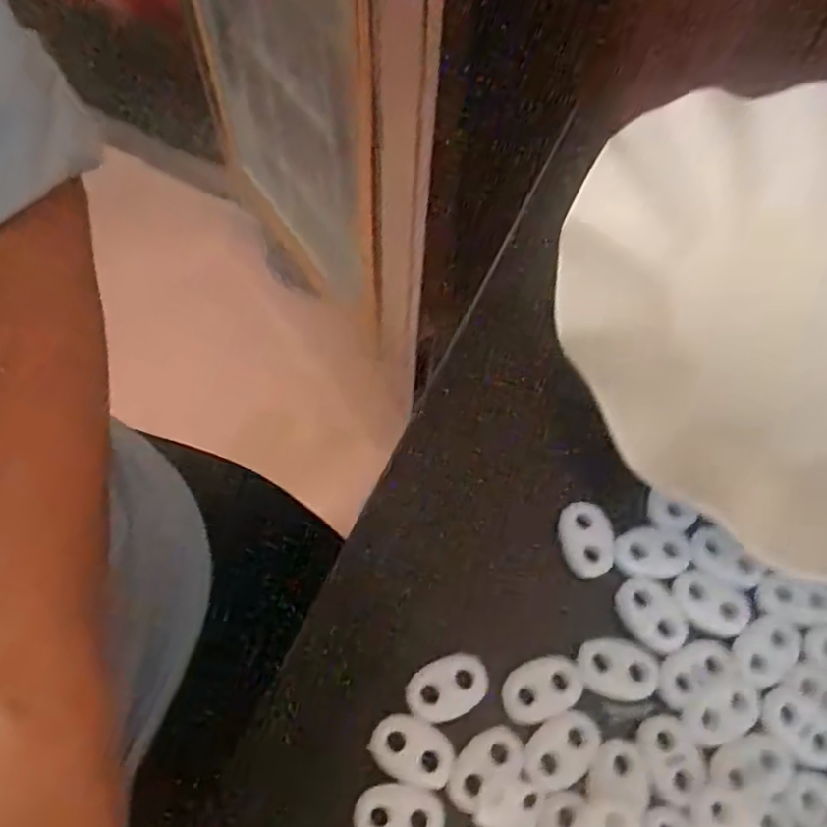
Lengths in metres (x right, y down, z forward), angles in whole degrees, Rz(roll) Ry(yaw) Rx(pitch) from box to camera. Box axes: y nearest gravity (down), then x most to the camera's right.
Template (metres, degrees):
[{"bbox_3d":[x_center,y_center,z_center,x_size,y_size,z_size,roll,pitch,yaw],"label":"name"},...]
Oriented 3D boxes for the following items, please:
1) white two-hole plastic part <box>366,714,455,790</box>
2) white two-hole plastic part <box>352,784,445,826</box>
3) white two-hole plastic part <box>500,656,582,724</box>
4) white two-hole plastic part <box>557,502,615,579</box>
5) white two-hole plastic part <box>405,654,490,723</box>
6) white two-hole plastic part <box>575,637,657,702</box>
[{"bbox_3d":[0.000,0.089,0.188,0.022,0.004,0.015,23,66,10],"label":"white two-hole plastic part"},{"bbox_3d":[-0.004,0.103,0.181,0.023,0.004,0.014,8,65,3],"label":"white two-hole plastic part"},{"bbox_3d":[0.036,0.076,0.195,0.023,0.004,0.015,-21,67,-11],"label":"white two-hole plastic part"},{"bbox_3d":[0.052,0.038,0.214,0.016,0.004,0.022,0,65,-1],"label":"white two-hole plastic part"},{"bbox_3d":[0.009,0.076,0.195,0.023,0.004,0.015,-21,67,-11],"label":"white two-hole plastic part"},{"bbox_3d":[0.057,0.071,0.198,0.022,0.004,0.015,11,65,4],"label":"white two-hole plastic part"}]

